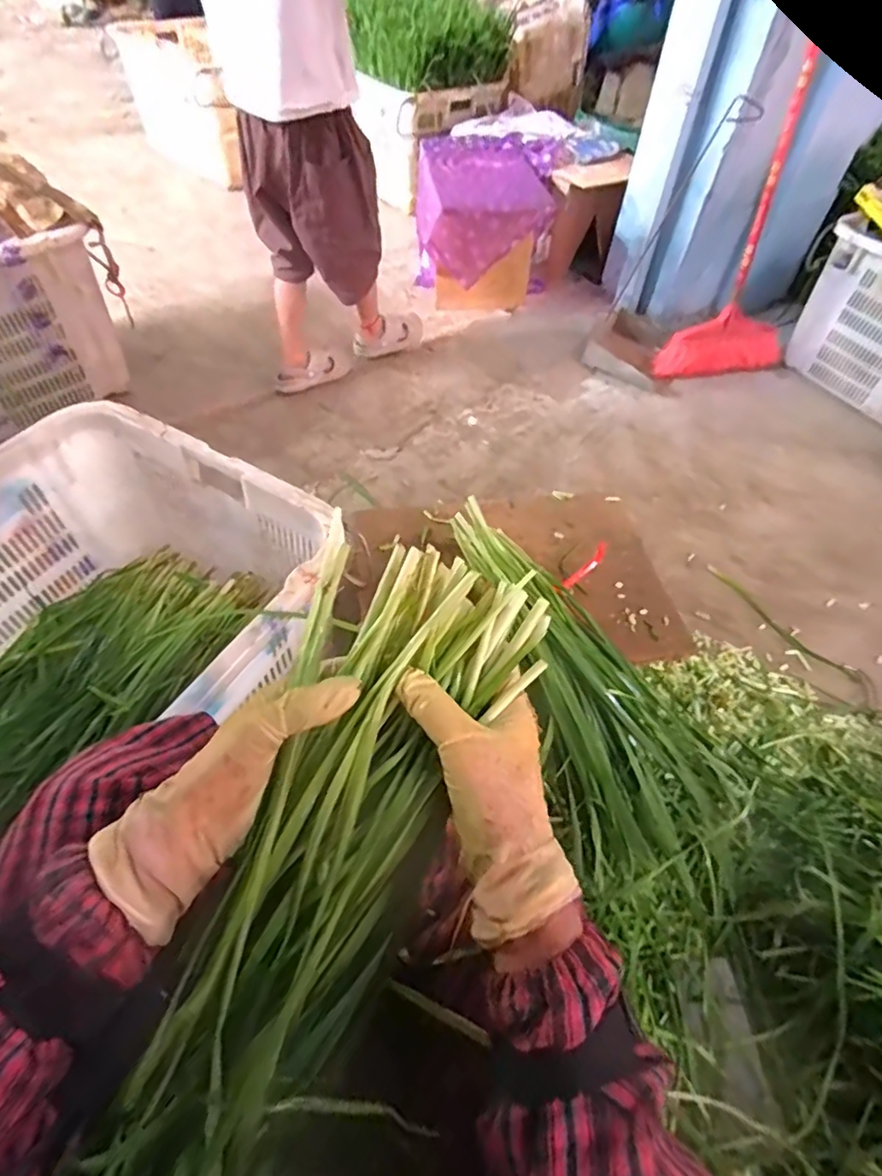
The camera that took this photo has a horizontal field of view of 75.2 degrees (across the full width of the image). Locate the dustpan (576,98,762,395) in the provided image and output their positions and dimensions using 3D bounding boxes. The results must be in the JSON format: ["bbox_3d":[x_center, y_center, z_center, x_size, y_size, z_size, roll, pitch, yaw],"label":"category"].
[{"bbox_3d":[0.565,-0.839,1.440,0.239,0.520,0.384,20,54,11],"label":"dustpan"}]

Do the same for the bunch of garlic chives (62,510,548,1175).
[{"bbox_3d":[-0.059,0.166,0.309,0.141,0.089,0.381,20,81,11],"label":"bunch of garlic chives"}]

